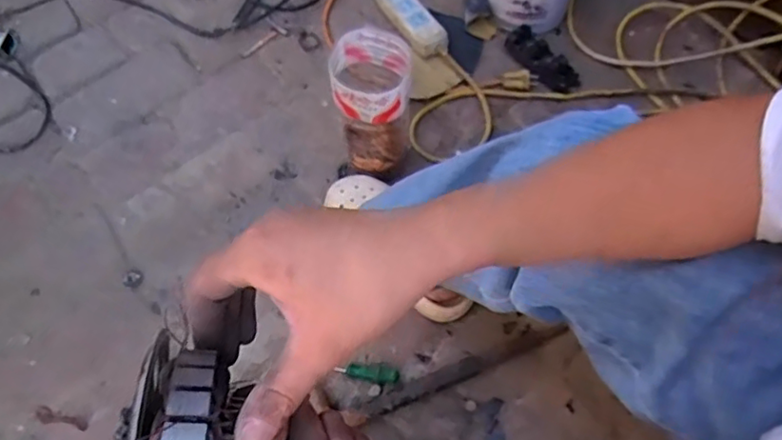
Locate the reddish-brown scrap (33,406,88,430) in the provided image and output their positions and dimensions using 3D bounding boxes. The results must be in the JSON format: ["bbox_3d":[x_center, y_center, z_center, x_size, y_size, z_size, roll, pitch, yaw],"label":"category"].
[{"bbox_3d":[-0.436,0.262,0.796,0.076,0.004,0.020,13,65,7],"label":"reddish-brown scrap"}]

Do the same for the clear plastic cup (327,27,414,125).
[{"bbox_3d":[-0.023,-0.179,0.759,0.107,0.057,0.105,3,65,3],"label":"clear plastic cup"}]

